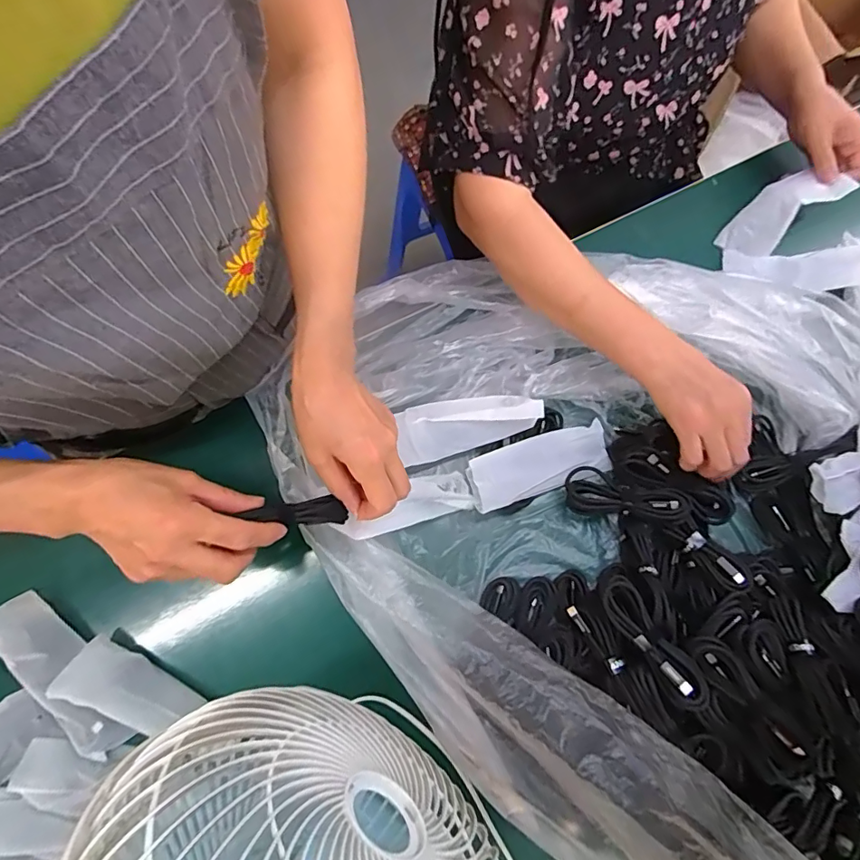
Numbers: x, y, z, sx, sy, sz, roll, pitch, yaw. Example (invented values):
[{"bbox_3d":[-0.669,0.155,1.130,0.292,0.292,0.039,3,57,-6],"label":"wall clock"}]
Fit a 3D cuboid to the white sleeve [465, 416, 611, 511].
[{"bbox_3d":[0.109,0.033,0.494,0.150,0.023,0.052,-17,76,-20],"label":"white sleeve"}]

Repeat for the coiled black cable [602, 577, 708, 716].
[{"bbox_3d":[0.179,0.169,0.405,0.032,0.017,0.106,-29,63,-7],"label":"coiled black cable"}]

